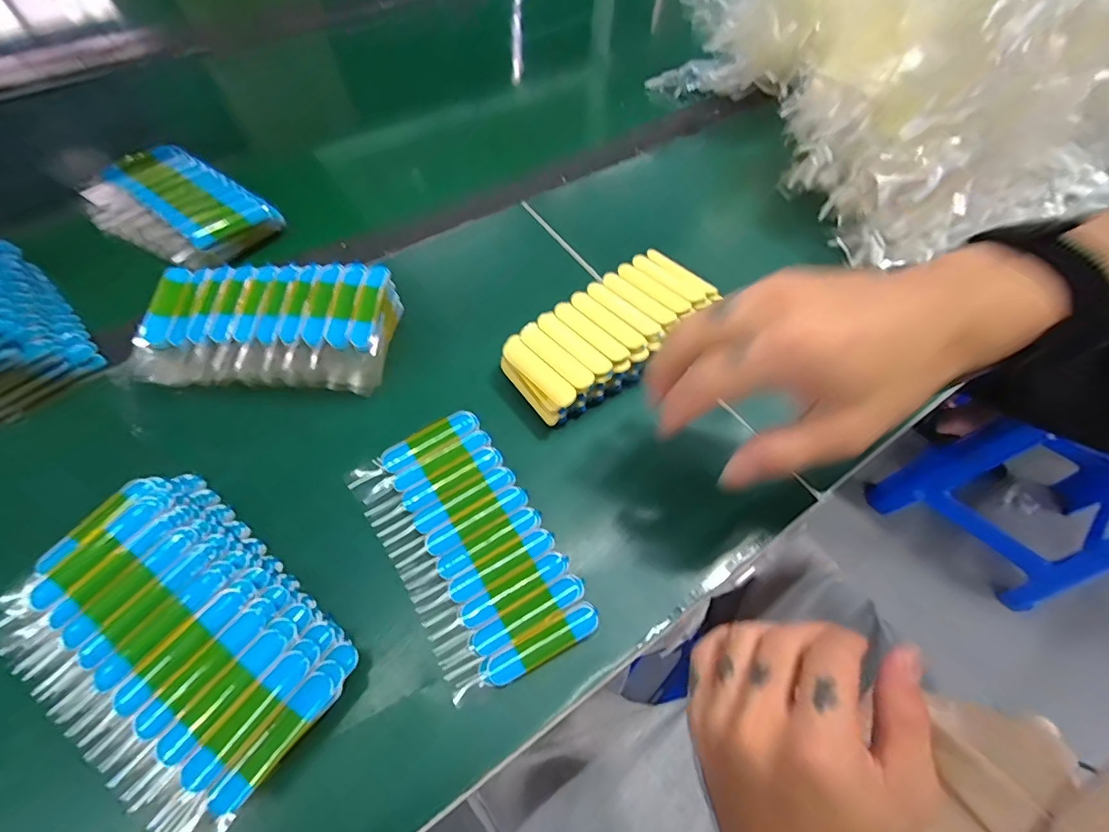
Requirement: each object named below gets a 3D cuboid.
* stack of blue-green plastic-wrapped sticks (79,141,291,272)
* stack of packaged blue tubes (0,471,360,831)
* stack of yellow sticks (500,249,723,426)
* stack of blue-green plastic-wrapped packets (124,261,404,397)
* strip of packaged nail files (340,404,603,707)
[{"bbox_3d":[-0.316,-0.176,0.413,0.158,0.017,0.095,33,64,16],"label":"stack of blue-green plastic-wrapped sticks"},{"bbox_3d":[-0.188,0.107,0.249,0.170,0.034,0.102,33,64,16],"label":"stack of packaged blue tubes"},{"bbox_3d":[0.040,-0.055,0.348,0.148,0.039,0.071,-34,66,-20],"label":"stack of yellow sticks"},{"bbox_3d":[-0.195,-0.061,0.338,0.159,0.038,0.085,2,59,-1],"label":"stack of blue-green plastic-wrapped packets"},{"bbox_3d":[-0.050,0.070,0.283,0.085,0.008,0.152,-28,62,-18],"label":"strip of packaged nail files"}]

